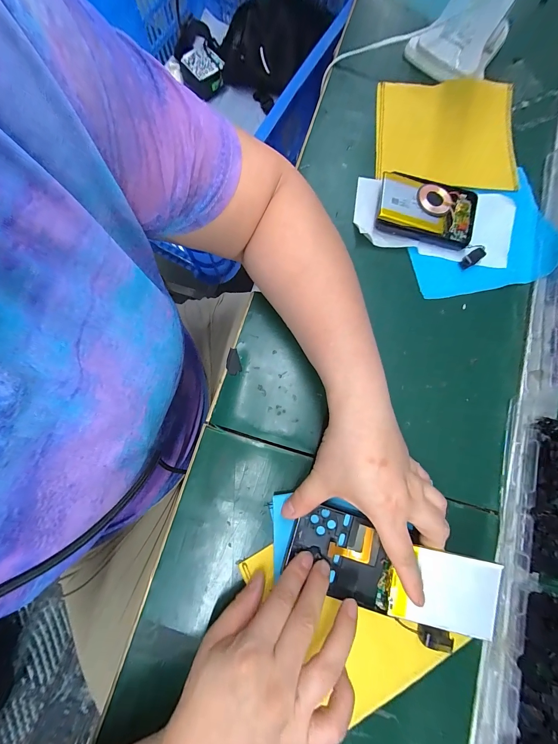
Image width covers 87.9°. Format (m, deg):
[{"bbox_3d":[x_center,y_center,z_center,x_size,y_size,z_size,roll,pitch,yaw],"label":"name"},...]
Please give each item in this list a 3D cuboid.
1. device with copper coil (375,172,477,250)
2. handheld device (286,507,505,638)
[{"bbox_3d":[0.168,-0.186,0.328,0.110,0.022,0.070,14,79,2],"label":"device with copper coil"},{"bbox_3d":[0.093,0.172,0.250,0.164,0.022,0.068,13,79,18],"label":"handheld device"}]

